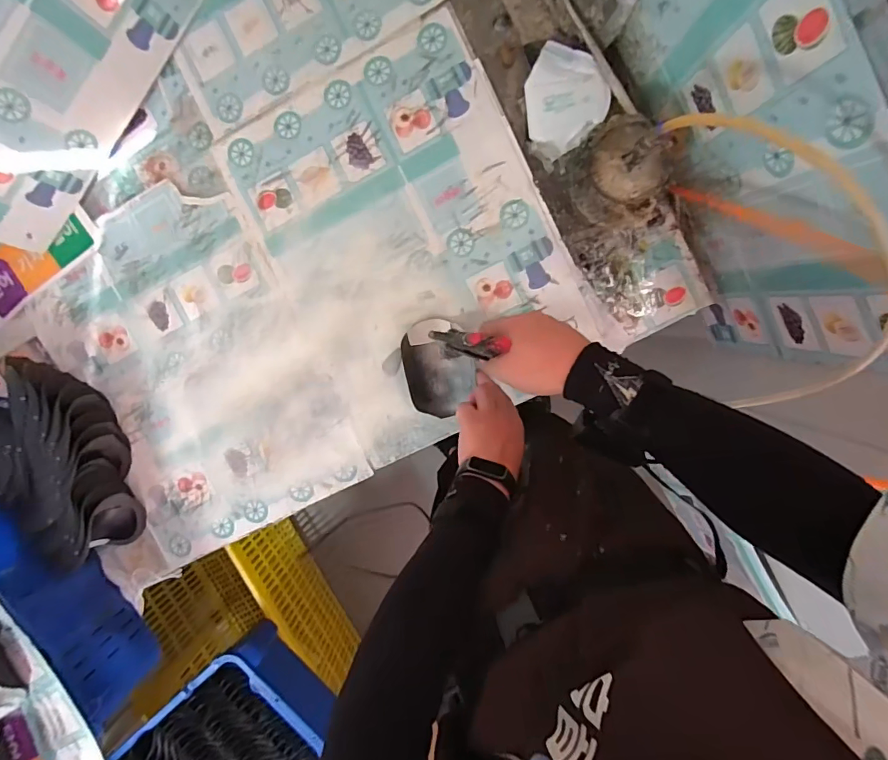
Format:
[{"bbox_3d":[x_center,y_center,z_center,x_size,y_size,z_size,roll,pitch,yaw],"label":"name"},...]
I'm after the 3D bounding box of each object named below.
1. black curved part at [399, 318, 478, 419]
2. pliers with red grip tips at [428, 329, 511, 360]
[{"bbox_3d":[-0.005,-0.017,0.660,0.094,0.042,0.138,-10,95,7],"label":"black curved part"},{"bbox_3d":[0.026,-0.037,0.474,0.094,0.033,0.025,13,100,44],"label":"pliers with red grip tips"}]

